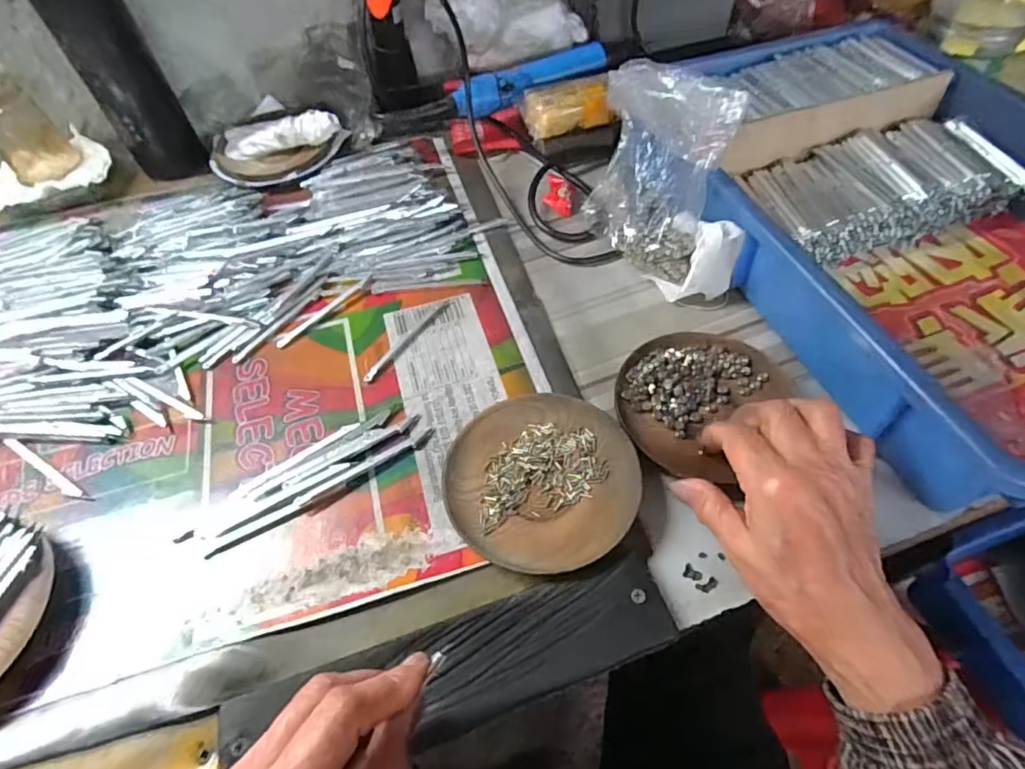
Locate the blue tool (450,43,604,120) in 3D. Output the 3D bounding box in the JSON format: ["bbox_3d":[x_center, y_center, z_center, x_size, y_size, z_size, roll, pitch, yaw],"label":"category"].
[{"bbox_3d":[0.021,-0.301,0.536,0.162,0.029,0.034,-22,56,-12],"label":"blue tool"}]

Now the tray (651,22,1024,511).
[{"bbox_3d":[0.300,-0.136,0.414,0.304,0.085,0.426,-19,56,-10],"label":"tray"}]

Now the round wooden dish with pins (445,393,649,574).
[{"bbox_3d":[0.018,0.058,0.332,0.111,0.017,0.115,-1,55,2],"label":"round wooden dish with pins"}]

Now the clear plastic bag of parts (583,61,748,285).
[{"bbox_3d":[0.109,-0.166,0.422,0.054,0.132,0.120,-25,57,-14],"label":"clear plastic bag of parts"}]

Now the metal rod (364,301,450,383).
[{"bbox_3d":[-0.080,-0.035,0.414,0.008,0.004,0.093,30,61,21],"label":"metal rod"}]

